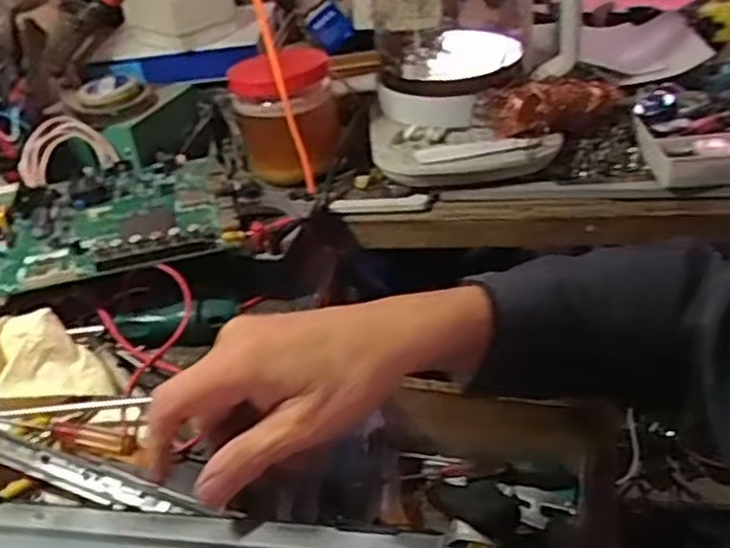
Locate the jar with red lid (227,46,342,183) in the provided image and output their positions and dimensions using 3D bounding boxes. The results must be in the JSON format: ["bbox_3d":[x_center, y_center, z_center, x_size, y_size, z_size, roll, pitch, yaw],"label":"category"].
[{"bbox_3d":[-0.073,-0.148,0.711,0.094,0.114,0.097,-5,36,3],"label":"jar with red lid"}]

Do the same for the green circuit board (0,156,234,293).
[{"bbox_3d":[-0.208,-0.050,0.618,0.194,0.022,0.162,-15,36,-11],"label":"green circuit board"}]

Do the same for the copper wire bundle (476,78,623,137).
[{"bbox_3d":[0.166,-0.149,0.680,0.132,0.044,0.036,-12,36,-7],"label":"copper wire bundle"}]

